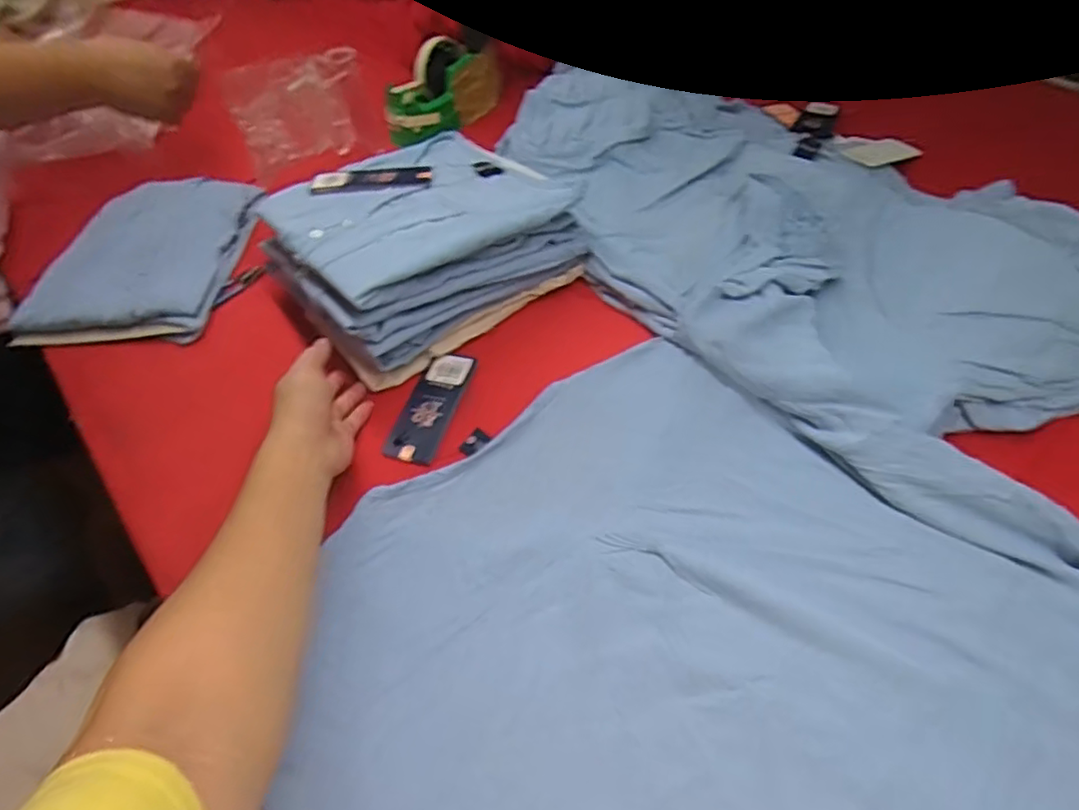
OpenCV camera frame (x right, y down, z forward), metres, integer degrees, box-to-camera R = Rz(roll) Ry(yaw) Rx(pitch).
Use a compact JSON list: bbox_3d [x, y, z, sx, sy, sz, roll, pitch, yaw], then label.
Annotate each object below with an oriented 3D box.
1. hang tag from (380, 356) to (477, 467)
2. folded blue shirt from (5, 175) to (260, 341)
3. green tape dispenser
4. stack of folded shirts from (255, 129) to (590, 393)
[{"bbox_3d":[-0.096,0.001,0.584,0.045,0.007,0.117,16,57,7],"label":"hang tag"},{"bbox_3d":[-0.437,-0.168,0.714,0.226,0.035,0.250,-4,48,-3],"label":"folded blue shirt"},{"bbox_3d":[-0.133,-0.430,0.884,0.057,0.096,0.178,33,57,26],"label":"green tape dispenser"},{"bbox_3d":[-0.123,-0.174,0.653,0.261,0.103,0.227,-33,56,-19],"label":"stack of folded shirts"}]

